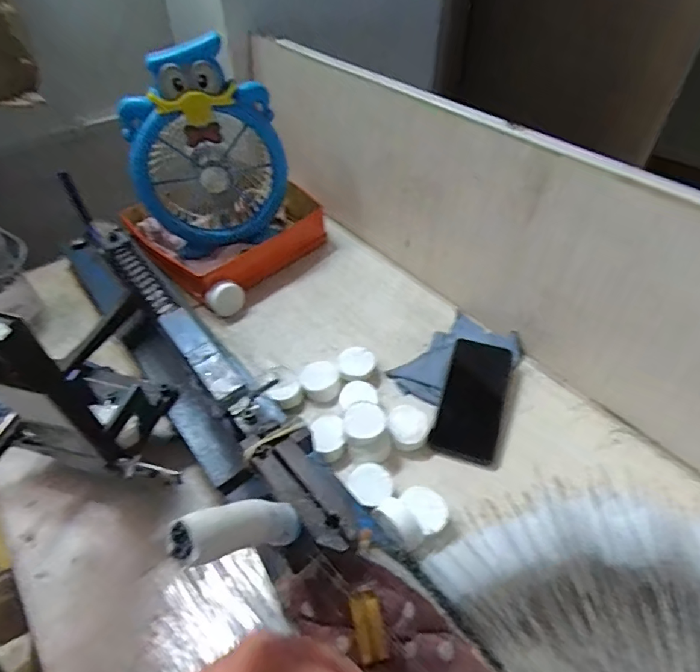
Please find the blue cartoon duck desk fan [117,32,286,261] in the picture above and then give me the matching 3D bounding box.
[{"bbox_3d":[-0.216,-0.275,0.710,0.212,0.272,0.117,-29,54,-23],"label":"blue cartoon duck desk fan"}]

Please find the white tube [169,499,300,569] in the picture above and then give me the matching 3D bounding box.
[{"bbox_3d":[-0.060,0.112,0.269,0.022,0.093,0.023,-9,72,27],"label":"white tube"}]

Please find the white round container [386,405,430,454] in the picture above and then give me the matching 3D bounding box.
[{"bbox_3d":[0.068,0.106,0.540,0.047,0.020,0.050,4,48,4],"label":"white round container"}]

